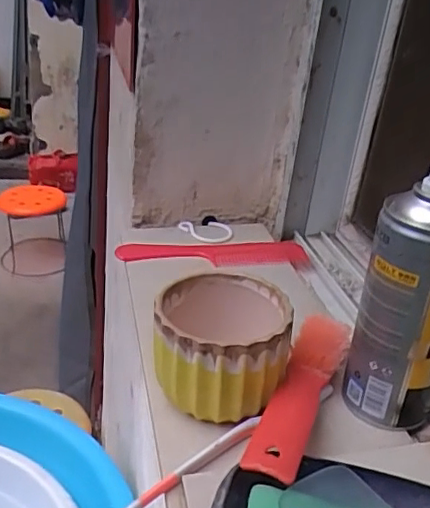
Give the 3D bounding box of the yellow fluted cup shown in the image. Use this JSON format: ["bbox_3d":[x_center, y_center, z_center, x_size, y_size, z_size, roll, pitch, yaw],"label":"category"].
[{"bbox_3d":[0.003,0.065,0.408,0.092,0.073,0.090,5,28,-3],"label":"yellow fluted cup"}]

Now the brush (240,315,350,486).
[{"bbox_3d":[0.063,0.091,0.396,0.037,0.015,0.177,16,29,16],"label":"brush"}]

